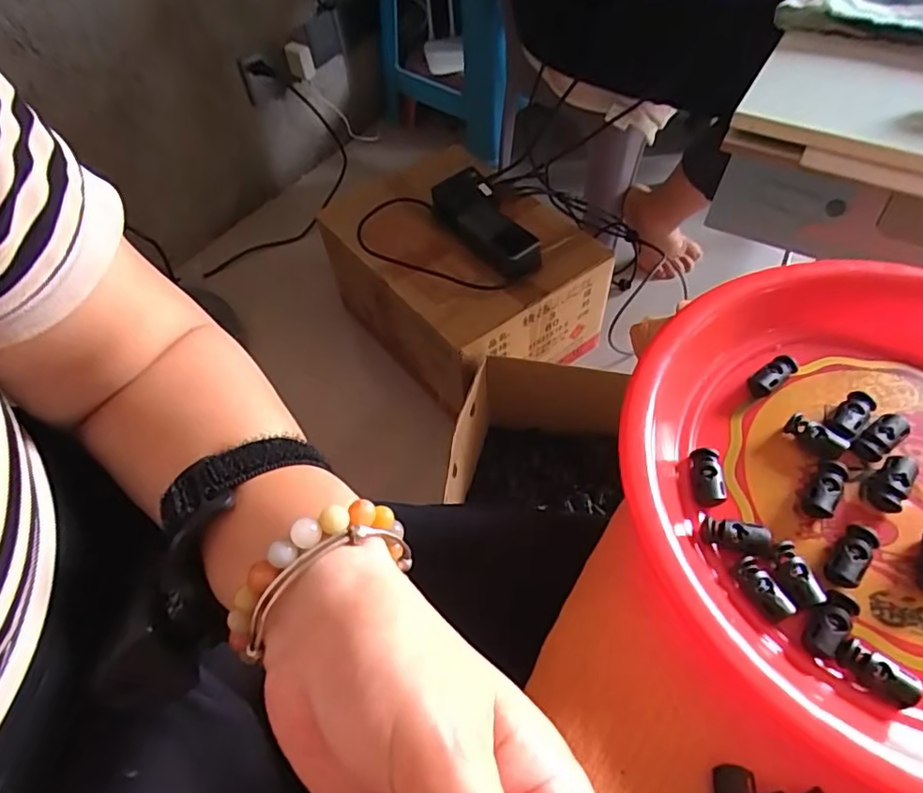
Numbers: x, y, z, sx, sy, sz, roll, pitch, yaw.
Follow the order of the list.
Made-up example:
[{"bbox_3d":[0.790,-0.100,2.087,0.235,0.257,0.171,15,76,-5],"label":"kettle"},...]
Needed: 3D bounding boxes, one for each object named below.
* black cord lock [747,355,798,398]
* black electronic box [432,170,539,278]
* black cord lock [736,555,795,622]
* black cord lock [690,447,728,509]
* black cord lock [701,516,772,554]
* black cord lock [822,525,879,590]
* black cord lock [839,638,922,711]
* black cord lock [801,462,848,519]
[{"bbox_3d":[0.166,-0.011,0.310,0.029,0.010,0.013,-32,60,-17],"label":"black cord lock"},{"bbox_3d":[0.032,-0.253,0.846,0.078,0.042,0.207,-27,57,-14],"label":"black electronic box"},{"bbox_3d":[0.129,0.082,0.248,0.010,0.006,0.027,-25,58,-12],"label":"black cord lock"},{"bbox_3d":[0.118,0.040,0.280,0.014,0.014,0.028,5,57,7],"label":"black cord lock"},{"bbox_3d":[0.123,0.063,0.262,0.028,0.010,0.014,8,57,9],"label":"black cord lock"},{"bbox_3d":[0.169,0.070,0.253,0.013,0.010,0.029,36,65,24],"label":"black cord lock"},{"bbox_3d":[0.165,0.109,0.229,0.027,0.008,0.014,35,65,24],"label":"black cord lock"},{"bbox_3d":[0.169,0.043,0.270,0.013,0.010,0.029,33,64,23],"label":"black cord lock"}]

